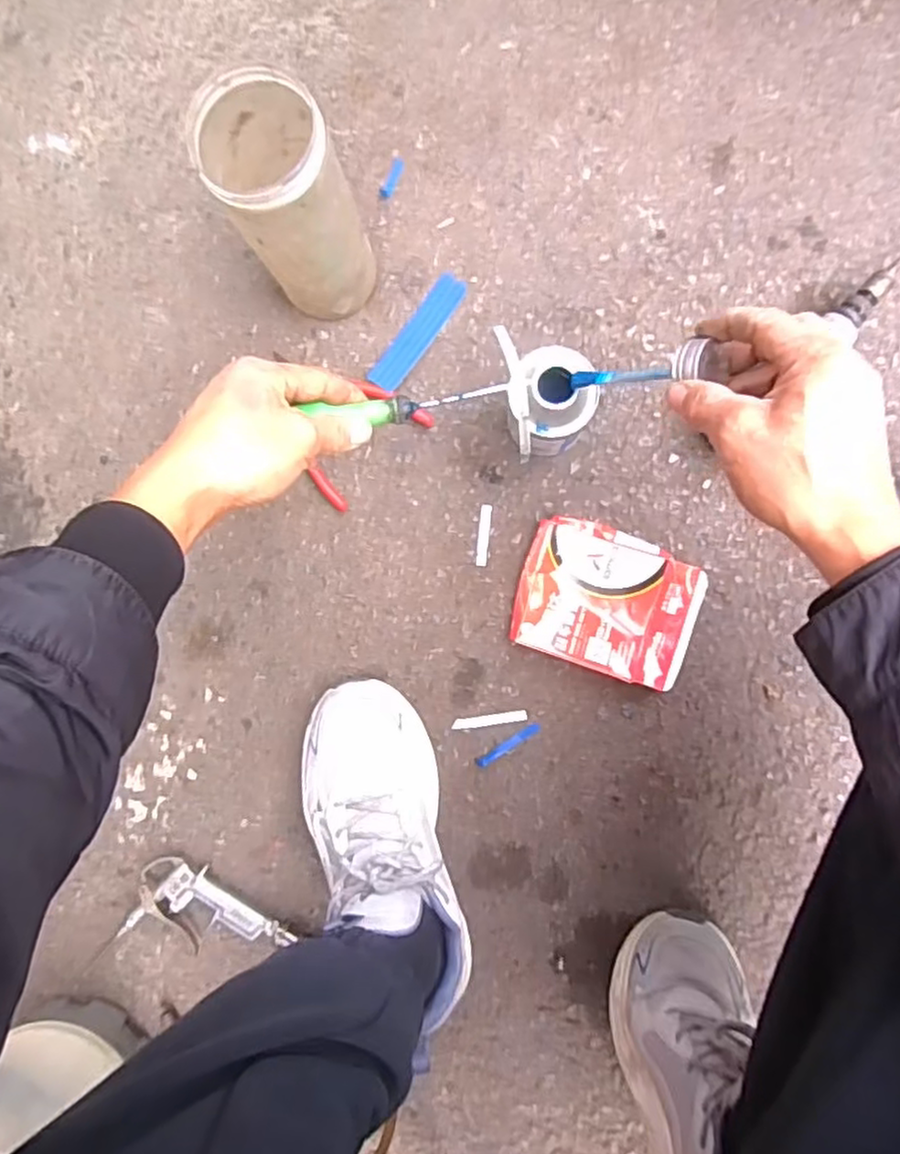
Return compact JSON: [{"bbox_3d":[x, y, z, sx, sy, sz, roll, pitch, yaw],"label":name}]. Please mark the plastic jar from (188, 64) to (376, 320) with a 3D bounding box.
[{"bbox_3d":[-0.112,-0.273,0.516,0.078,0.195,0.093,-25,90,5],"label":"plastic jar"}]

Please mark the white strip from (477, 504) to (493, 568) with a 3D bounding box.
[{"bbox_3d":[0.030,-0.037,0.609,0.010,0.004,0.055,7,92,4],"label":"white strip"}]

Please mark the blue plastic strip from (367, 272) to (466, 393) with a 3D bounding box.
[{"bbox_3d":[-0.028,-0.217,0.605,0.029,0.010,0.115,36,94,2],"label":"blue plastic strip"}]

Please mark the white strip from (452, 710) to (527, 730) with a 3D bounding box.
[{"bbox_3d":[0.035,0.128,0.607,0.066,0.004,0.010,-8,91,4],"label":"white strip"}]

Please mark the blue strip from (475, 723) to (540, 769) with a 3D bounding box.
[{"bbox_3d":[0.052,0.150,0.606,0.064,0.004,0.012,-34,89,4],"label":"blue strip"}]

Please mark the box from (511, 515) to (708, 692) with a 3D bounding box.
[{"bbox_3d":[0.135,0.021,0.589,0.149,0.024,0.116,20,93,3],"label":"box"}]

